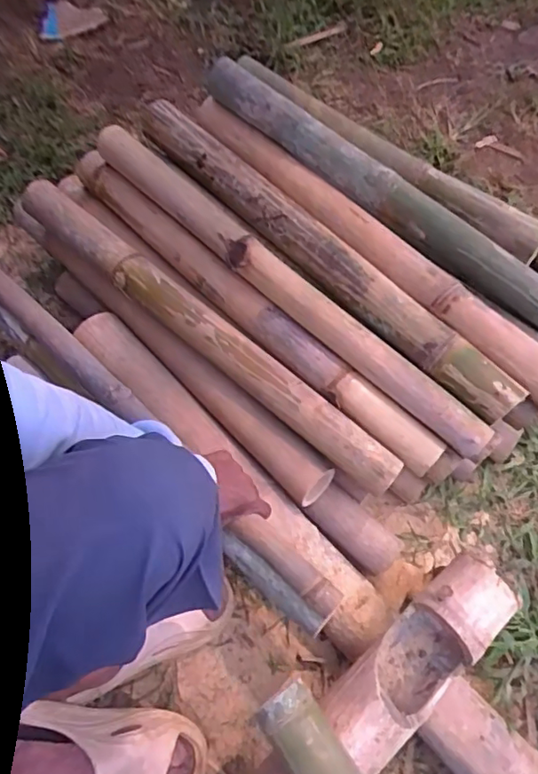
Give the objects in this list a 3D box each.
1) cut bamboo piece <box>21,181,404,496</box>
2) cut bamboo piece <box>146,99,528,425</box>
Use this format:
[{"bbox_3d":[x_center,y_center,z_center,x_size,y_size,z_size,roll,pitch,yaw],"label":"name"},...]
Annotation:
[{"bbox_3d":[-0.105,-0.098,0.819,0.707,0.061,0.072,39,62,14],"label":"cut bamboo piece"},{"bbox_3d":[0.066,-0.207,0.822,0.076,0.059,0.702,-39,72,-26],"label":"cut bamboo piece"}]

